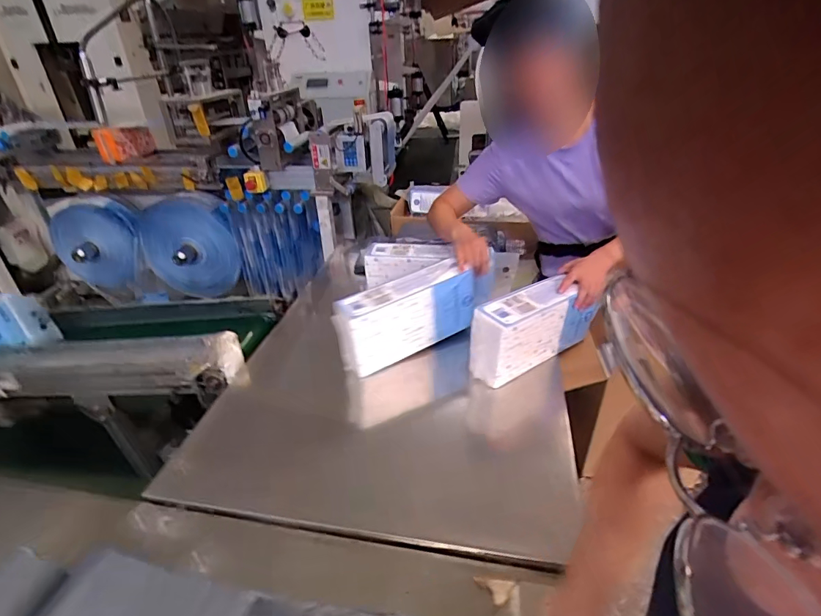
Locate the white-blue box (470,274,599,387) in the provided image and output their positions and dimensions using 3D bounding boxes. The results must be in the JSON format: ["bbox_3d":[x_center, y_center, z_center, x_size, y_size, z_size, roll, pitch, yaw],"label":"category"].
[{"bbox_3d":[0.270,0.040,0.987,0.312,0.166,0.086,-23,37,-27],"label":"white-blue box"}]

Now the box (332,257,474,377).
[{"bbox_3d":[-0.011,0.017,1.020,0.326,0.167,0.089,-20,36,-24],"label":"box"}]

